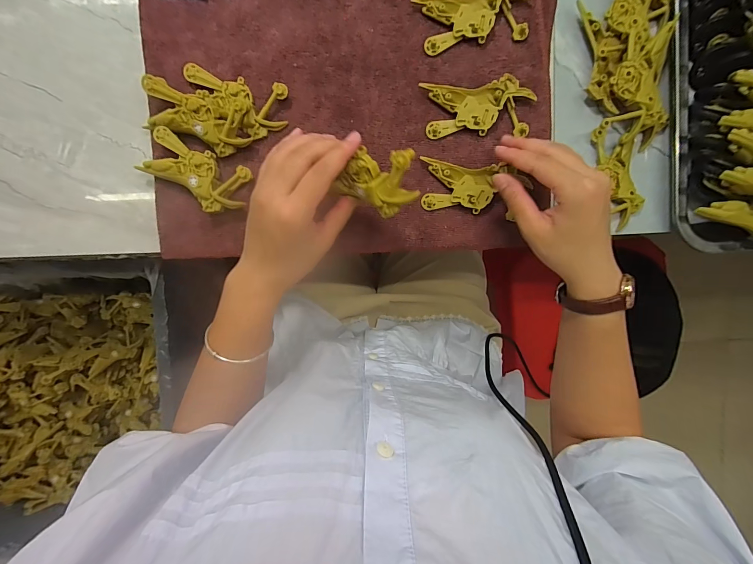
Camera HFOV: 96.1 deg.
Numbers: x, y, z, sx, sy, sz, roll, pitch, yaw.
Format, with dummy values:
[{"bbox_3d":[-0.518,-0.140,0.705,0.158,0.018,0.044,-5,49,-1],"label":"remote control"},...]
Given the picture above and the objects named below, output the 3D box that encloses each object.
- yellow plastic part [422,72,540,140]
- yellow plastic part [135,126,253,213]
[{"bbox_3d":[0.096,-0.166,0.324,0.099,0.011,0.048,-2,96,1],"label":"yellow plastic part"},{"bbox_3d":[-0.171,-0.103,0.327,0.098,0.027,0.050,27,96,-2],"label":"yellow plastic part"}]

